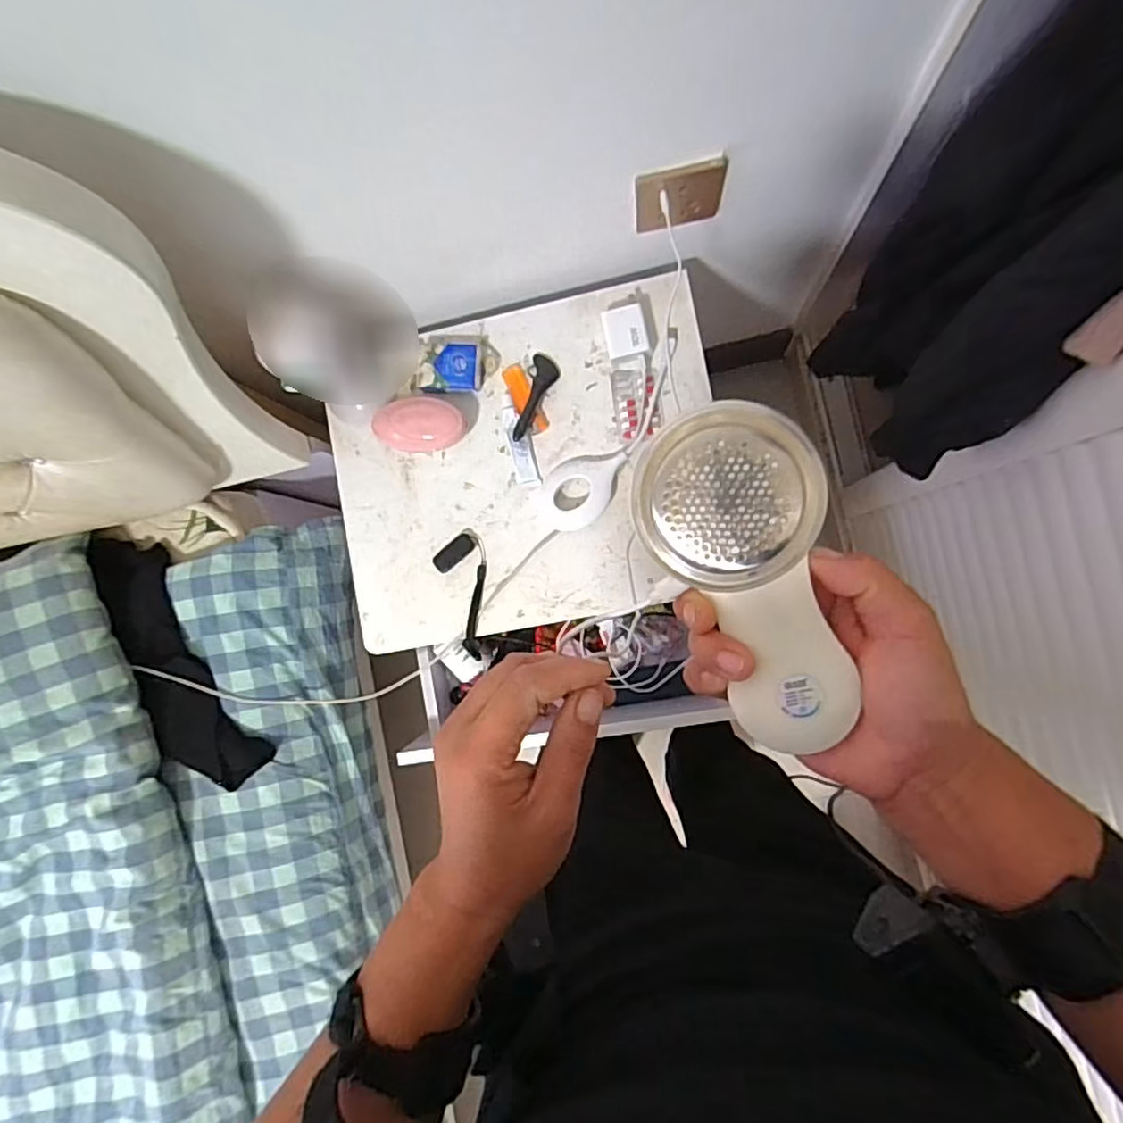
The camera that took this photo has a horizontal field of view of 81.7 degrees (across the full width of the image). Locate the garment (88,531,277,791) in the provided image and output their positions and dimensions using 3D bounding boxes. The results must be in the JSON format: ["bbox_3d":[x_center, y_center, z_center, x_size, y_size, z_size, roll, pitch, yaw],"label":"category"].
[{"bbox_3d":[-0.495,0.123,0.813,0.104,0.032,0.355,-32,84,5],"label":"garment"}]

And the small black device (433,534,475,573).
[{"bbox_3d":[-0.130,-0.011,0.788,0.055,0.004,0.026,-40,83,4],"label":"small black device"}]

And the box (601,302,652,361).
[{"bbox_3d":[0.075,-0.264,0.755,0.046,0.030,0.058,-13,86,7],"label":"box"}]

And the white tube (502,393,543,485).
[{"bbox_3d":[-0.050,-0.146,0.775,0.032,0.016,0.114,-14,86,7],"label":"white tube"}]

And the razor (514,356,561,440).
[{"bbox_3d":[-0.033,-0.195,0.771,0.036,0.023,0.108,19,90,8],"label":"razor"}]

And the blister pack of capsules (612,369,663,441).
[{"bbox_3d":[0.088,-0.187,0.760,0.049,0.011,0.082,-10,86,7],"label":"blister pack of capsules"}]

